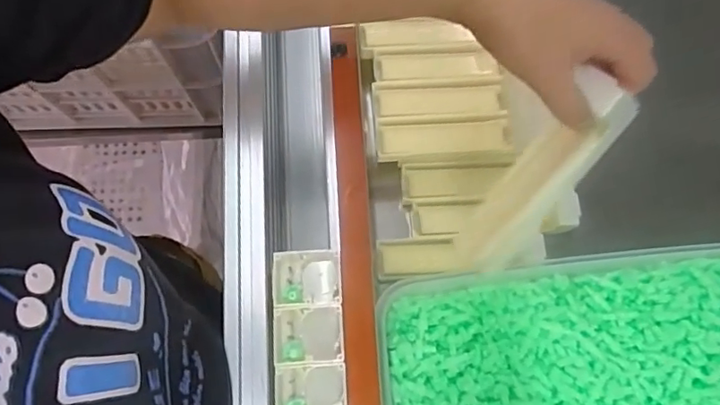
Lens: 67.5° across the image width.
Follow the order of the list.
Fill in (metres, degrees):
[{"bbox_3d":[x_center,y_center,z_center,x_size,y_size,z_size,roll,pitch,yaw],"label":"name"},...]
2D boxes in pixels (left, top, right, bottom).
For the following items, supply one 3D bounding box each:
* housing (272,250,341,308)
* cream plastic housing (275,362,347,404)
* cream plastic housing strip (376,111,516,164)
[{"bbox_3d":[-0.035,0.052,0.360,0.043,0.034,0.035,-3,76,-2],"label":"housing"},{"bbox_3d":[-0.030,0.118,0.331,0.043,0.011,0.034,-3,76,-2],"label":"cream plastic housing"},{"bbox_3d":[0.076,-0.058,0.491,0.121,0.018,0.042,-4,76,-2],"label":"cream plastic housing strip"}]

